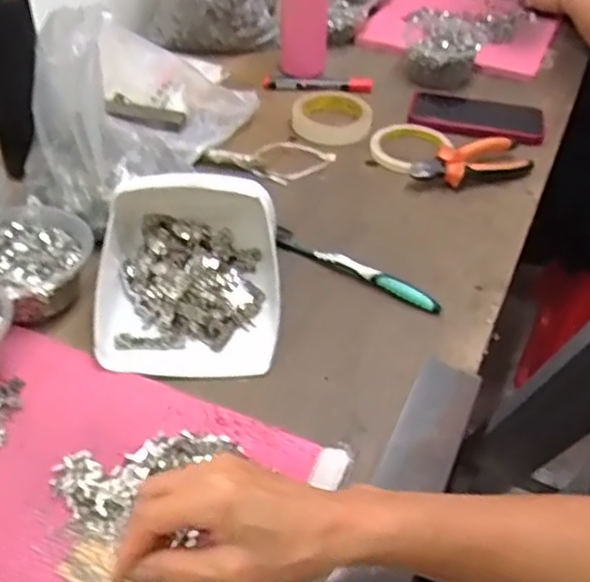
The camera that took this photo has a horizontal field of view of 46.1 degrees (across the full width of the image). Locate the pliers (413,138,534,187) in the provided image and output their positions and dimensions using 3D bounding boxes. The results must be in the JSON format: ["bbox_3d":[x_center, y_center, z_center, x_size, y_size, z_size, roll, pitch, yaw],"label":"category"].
[{"bbox_3d":[0.202,-0.147,0.783,0.134,0.032,0.055,-13,45,-17],"label":"pliers"}]

